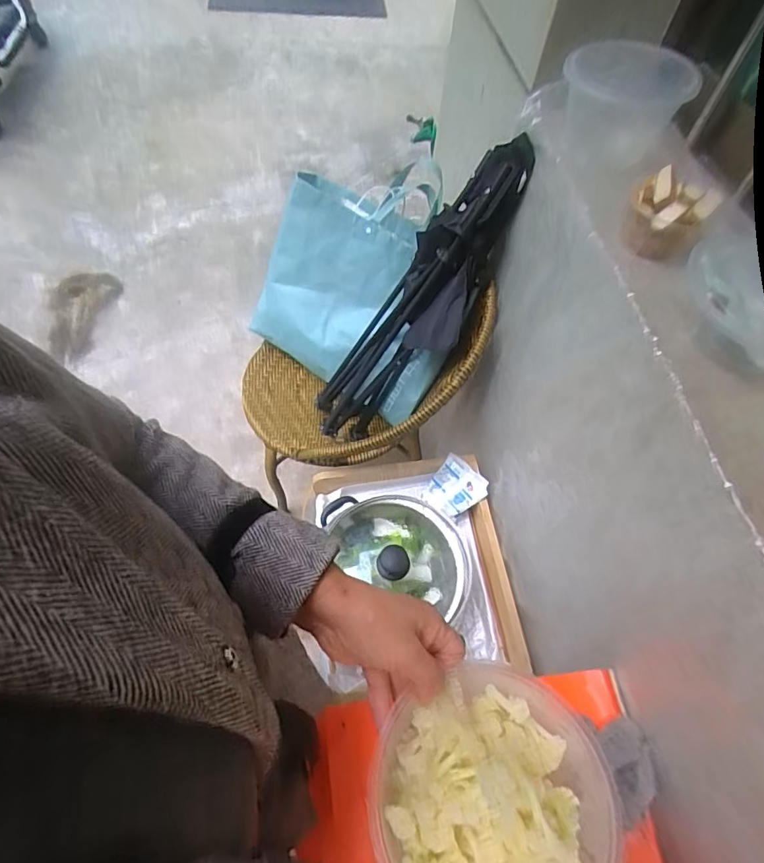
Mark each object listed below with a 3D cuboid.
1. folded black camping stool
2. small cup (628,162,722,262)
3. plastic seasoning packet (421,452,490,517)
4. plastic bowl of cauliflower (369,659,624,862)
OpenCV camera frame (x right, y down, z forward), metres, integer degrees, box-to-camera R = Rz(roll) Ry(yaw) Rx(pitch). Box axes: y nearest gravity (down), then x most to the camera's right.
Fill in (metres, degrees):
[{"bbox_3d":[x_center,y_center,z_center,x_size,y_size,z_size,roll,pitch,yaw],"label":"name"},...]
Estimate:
[{"bbox_3d":[0.078,-0.231,0.980,0.107,0.660,0.189,-4,53,-44],"label":"folded black camping stool"},{"bbox_3d":[0.327,-0.250,0.577,0.076,0.072,0.090,-30,65,-21],"label":"small cup"},{"bbox_3d":[0.154,0.120,1.035,0.105,0.016,0.108,38,97,21],"label":"plastic seasoning packet"},{"bbox_3d":[0.079,0.261,0.349,0.164,0.061,0.160,2,58,-3],"label":"plastic bowl of cauliflower"}]

